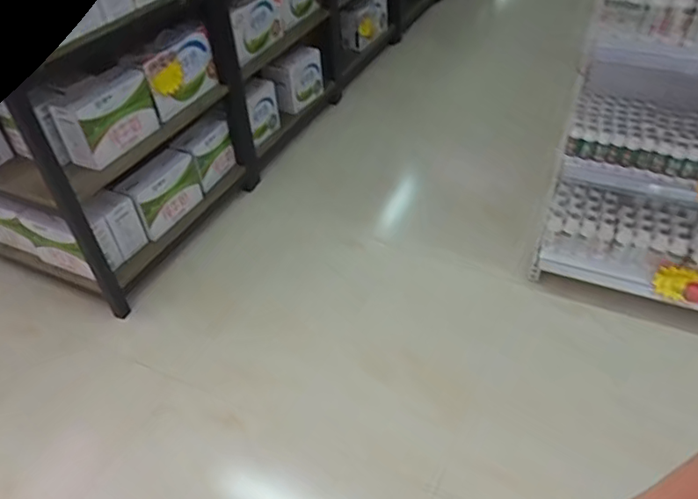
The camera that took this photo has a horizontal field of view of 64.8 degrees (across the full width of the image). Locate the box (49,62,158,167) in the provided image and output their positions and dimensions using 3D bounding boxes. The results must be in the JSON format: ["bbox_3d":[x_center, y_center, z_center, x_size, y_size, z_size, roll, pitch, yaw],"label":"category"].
[{"bbox_3d":[-0.726,-0.405,1.649,0.140,0.192,0.322,15,49,19],"label":"box"}]

